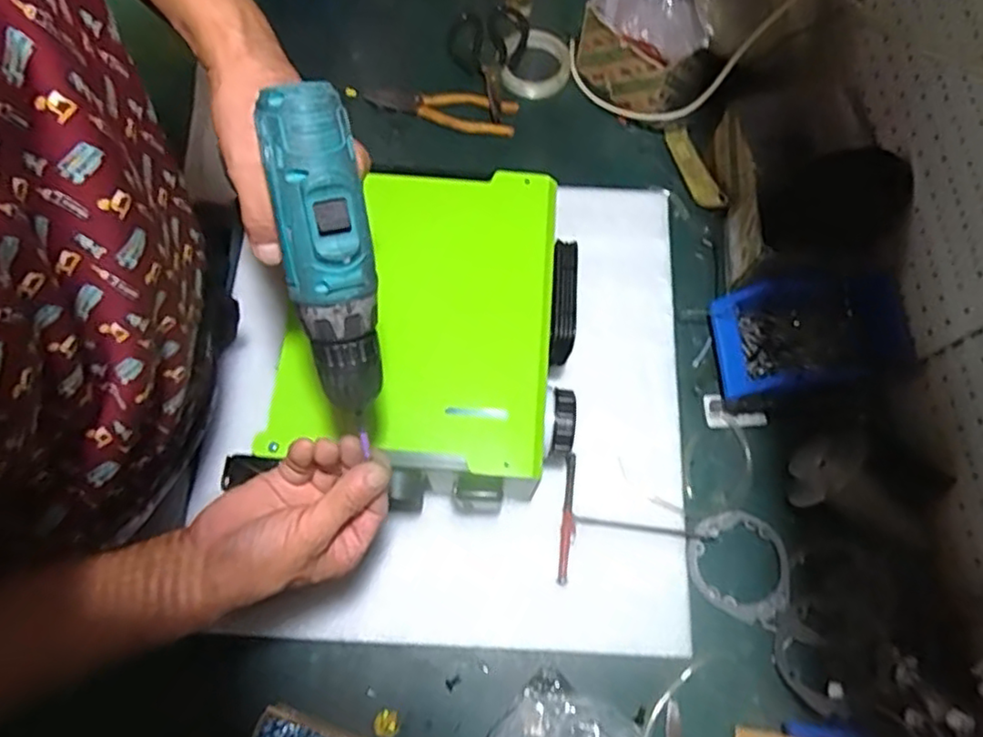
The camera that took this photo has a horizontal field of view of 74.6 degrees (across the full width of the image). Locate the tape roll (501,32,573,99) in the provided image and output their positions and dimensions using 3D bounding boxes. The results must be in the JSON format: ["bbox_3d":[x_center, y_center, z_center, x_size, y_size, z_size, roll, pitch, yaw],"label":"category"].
[{"bbox_3d":[0.060,-0.407,0.864,0.087,0.016,0.103,10,70,2],"label":"tape roll"}]

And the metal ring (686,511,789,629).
[{"bbox_3d":[0.255,0.200,0.661,0.107,0.009,0.100,1,70,-2],"label":"metal ring"}]

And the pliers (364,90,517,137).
[{"bbox_3d":[-0.065,-0.342,0.844,0.193,0.014,0.054,14,70,3],"label":"pliers"}]

